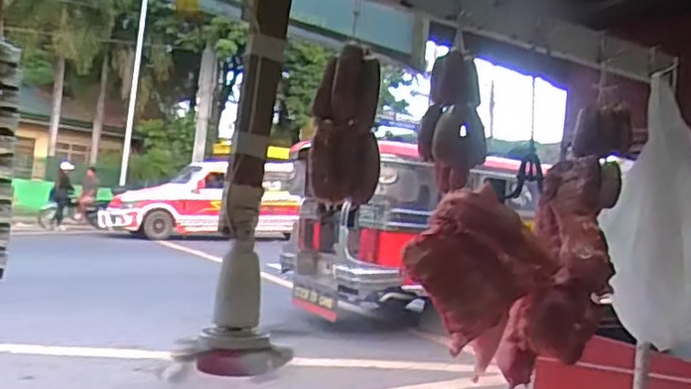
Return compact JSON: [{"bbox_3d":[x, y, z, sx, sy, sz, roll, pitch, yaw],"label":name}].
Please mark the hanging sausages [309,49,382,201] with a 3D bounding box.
[{"bbox_3d":[0.003,-0.078,0.791,0.084,0.168,0.060,6,-1,2],"label":"hanging sausages"}]

